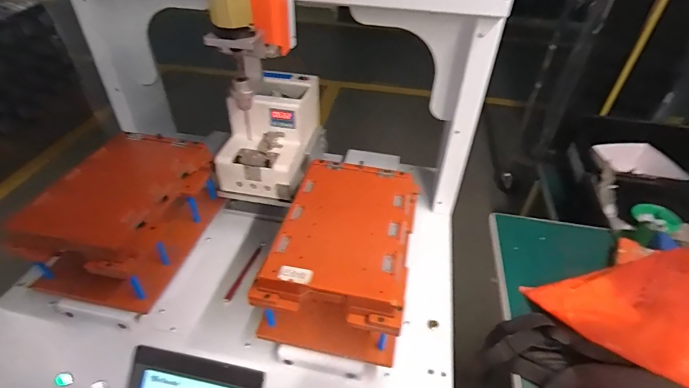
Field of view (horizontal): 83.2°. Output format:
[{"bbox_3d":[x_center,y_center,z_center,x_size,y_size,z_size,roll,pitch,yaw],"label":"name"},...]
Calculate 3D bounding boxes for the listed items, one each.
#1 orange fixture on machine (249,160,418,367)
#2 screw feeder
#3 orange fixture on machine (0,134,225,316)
[{"bbox_3d":[0.000,0.089,0.578,0.176,0.137,0.248,9,41,8],"label":"orange fixture on machine"},{"bbox_3d":[-0.131,-0.110,0.709,0.141,0.154,0.197,9,41,9],"label":"screw feeder"},{"bbox_3d":[-0.338,0.035,0.628,0.192,0.152,0.253,9,41,9],"label":"orange fixture on machine"}]

